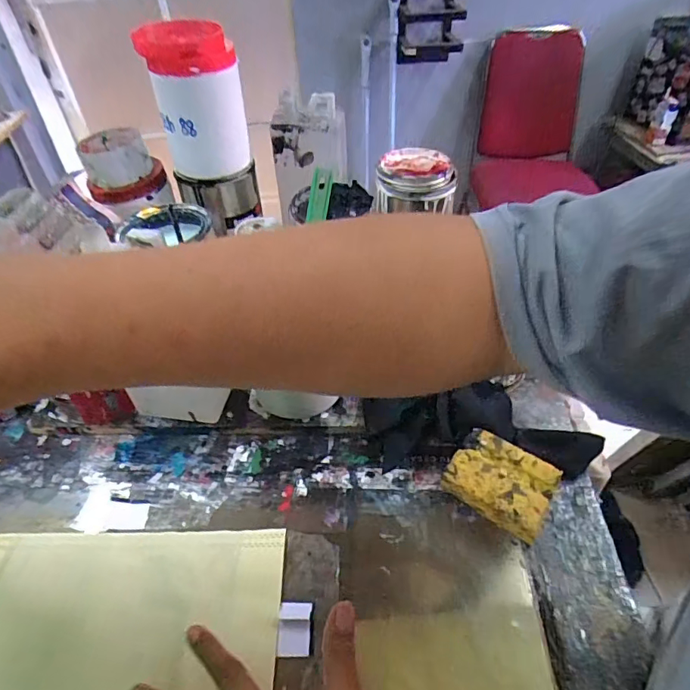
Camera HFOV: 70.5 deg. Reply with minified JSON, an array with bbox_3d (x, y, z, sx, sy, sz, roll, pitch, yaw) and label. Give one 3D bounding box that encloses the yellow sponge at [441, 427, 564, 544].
[{"bbox_3d":[0.148,0.135,0.466,0.095,0.044,0.074,24,50,27],"label":"yellow sponge"}]

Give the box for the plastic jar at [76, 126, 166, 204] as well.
[{"bbox_3d":[-0.294,-0.238,0.645,0.096,0.059,0.099,-18,45,-15],"label":"plastic jar"}]

